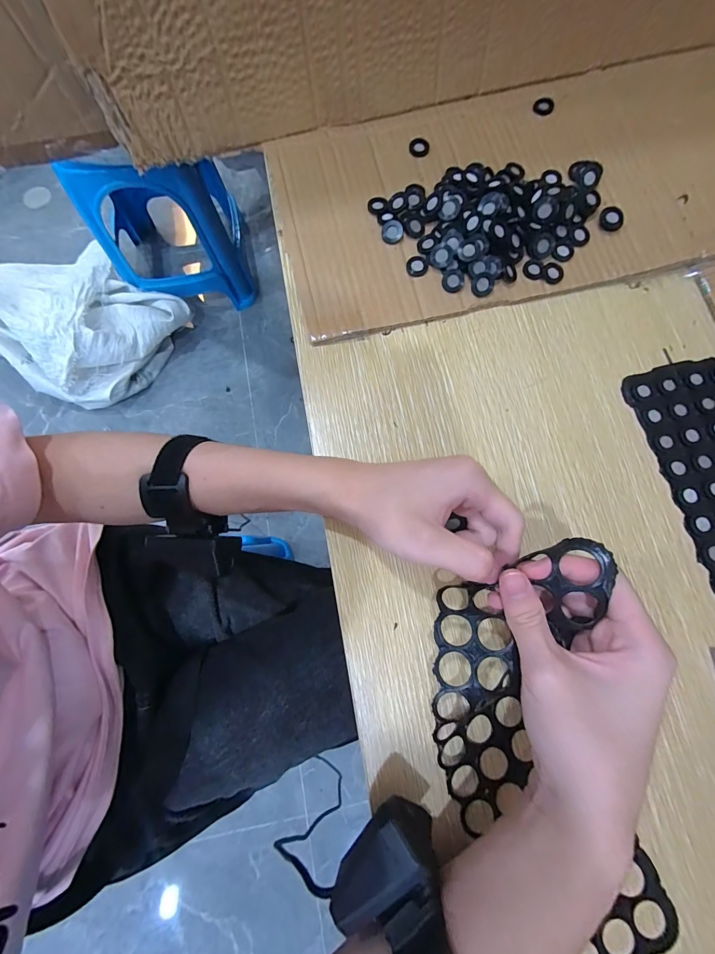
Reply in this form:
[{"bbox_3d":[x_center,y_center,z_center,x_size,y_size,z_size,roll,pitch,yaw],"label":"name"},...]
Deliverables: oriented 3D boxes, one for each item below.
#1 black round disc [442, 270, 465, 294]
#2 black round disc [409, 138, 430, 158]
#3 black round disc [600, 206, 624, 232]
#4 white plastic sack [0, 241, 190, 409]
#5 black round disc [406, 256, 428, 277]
[{"bbox_3d":[0.082,-0.169,0.320,0.018,0.006,0.019,0,78,1],"label":"black round disc"},{"bbox_3d":[0.059,-0.312,0.351,0.019,0.006,0.019,0,78,1],"label":"black round disc"},{"bbox_3d":[0.226,-0.230,0.329,0.021,0.009,0.021,0,78,1],"label":"black round disc"},{"bbox_3d":[-0.776,-0.440,1.009,0.445,0.213,0.420,41,80,8],"label":"white plastic sack"},{"bbox_3d":[0.052,-0.185,0.324,0.018,0.004,0.018,0,78,1],"label":"black round disc"}]

